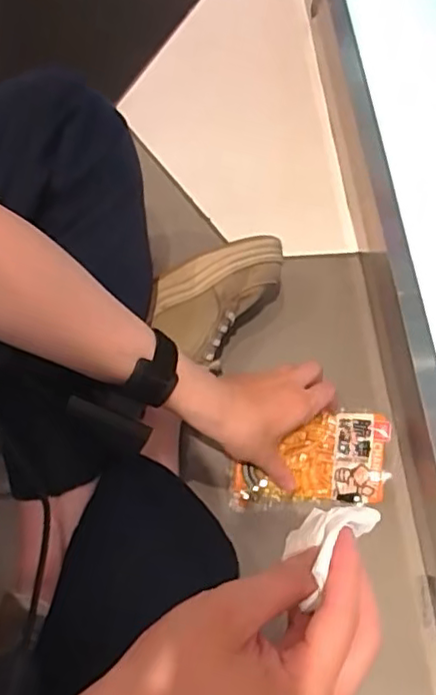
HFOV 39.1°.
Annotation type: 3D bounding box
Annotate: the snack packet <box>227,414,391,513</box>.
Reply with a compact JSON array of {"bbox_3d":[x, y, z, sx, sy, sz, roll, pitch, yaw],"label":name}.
[{"bbox_3d":[0.090,0.109,0.593,0.153,0.020,0.085,-2,89,2],"label":"snack packet"}]

